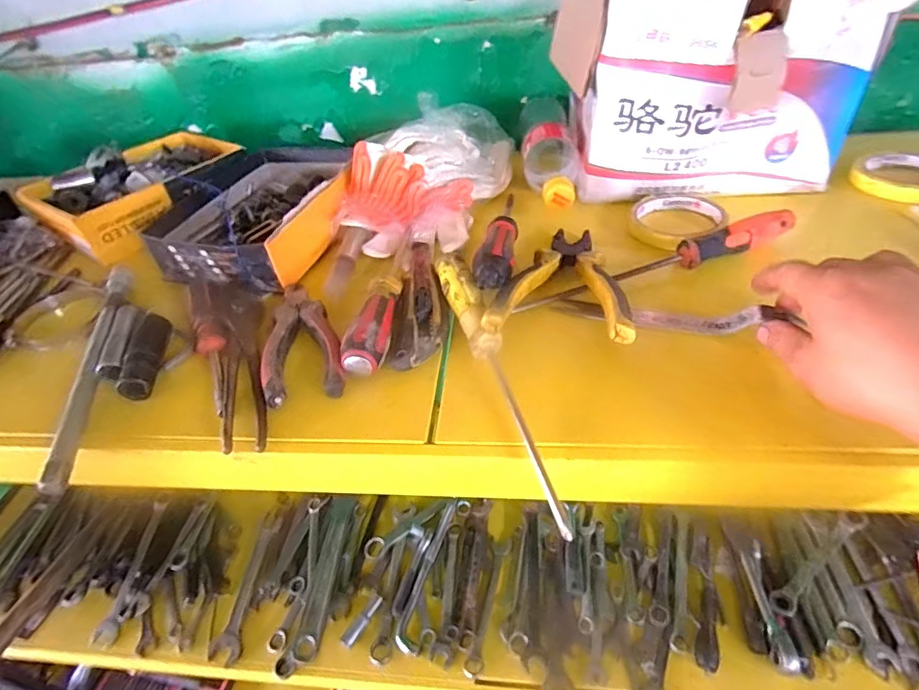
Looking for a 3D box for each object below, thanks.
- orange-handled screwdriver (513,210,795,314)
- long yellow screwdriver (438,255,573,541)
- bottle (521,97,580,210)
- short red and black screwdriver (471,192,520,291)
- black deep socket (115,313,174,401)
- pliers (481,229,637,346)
[{"bbox_3d":[0.170,-0.072,0.427,0.255,0.028,0.023,-14,42,-8],"label":"orange-handled screwdriver"},{"bbox_3d":[0.025,0.012,0.346,0.025,0.029,0.246,-15,42,-9],"label":"long yellow screwdriver"},{"bbox_3d":[0.102,-0.201,0.549,0.062,0.047,0.169,-4,56,4],"label":"bottle"},{"bbox_3d":[0.033,-0.097,0.434,0.031,0.028,0.146,1,42,9],"label":"short red and black screwdriver"},{"bbox_3d":[-0.251,0.011,0.399,0.023,0.027,0.081,-10,42,-4],"label":"black deep socket"},{"bbox_3d":[0.089,-0.060,0.413,0.101,0.032,0.177,6,43,14],"label":"pliers"}]

